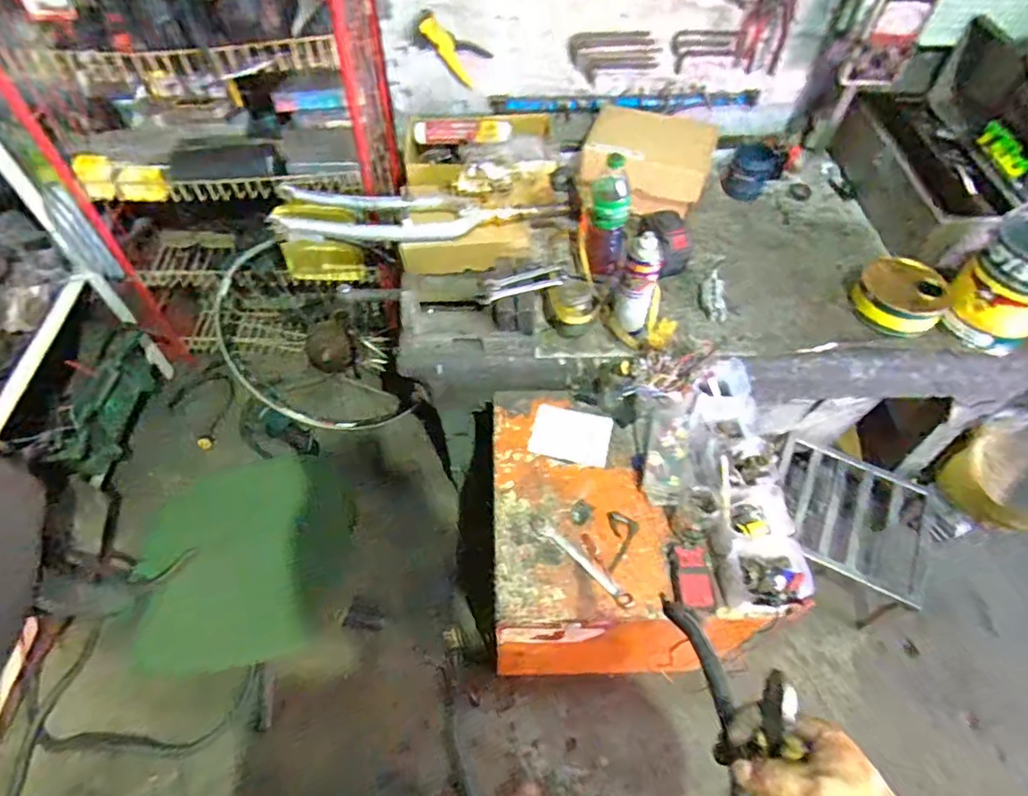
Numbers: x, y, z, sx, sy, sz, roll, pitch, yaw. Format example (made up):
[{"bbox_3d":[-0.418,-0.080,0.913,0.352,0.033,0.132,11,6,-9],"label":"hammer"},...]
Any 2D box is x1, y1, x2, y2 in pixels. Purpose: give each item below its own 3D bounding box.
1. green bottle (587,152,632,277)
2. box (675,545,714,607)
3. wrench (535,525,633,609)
[{"bbox_3d":[0.178,-0.341,1.074,0.086,0.223,0.081,10,56,5],"label":"green bottle"},{"bbox_3d":[0.280,0.276,0.910,0.047,0.019,0.090,-3,55,-4],"label":"box"},{"bbox_3d":[0.115,0.272,0.957,0.185,0.004,0.025,37,62,21],"label":"wrench"}]

